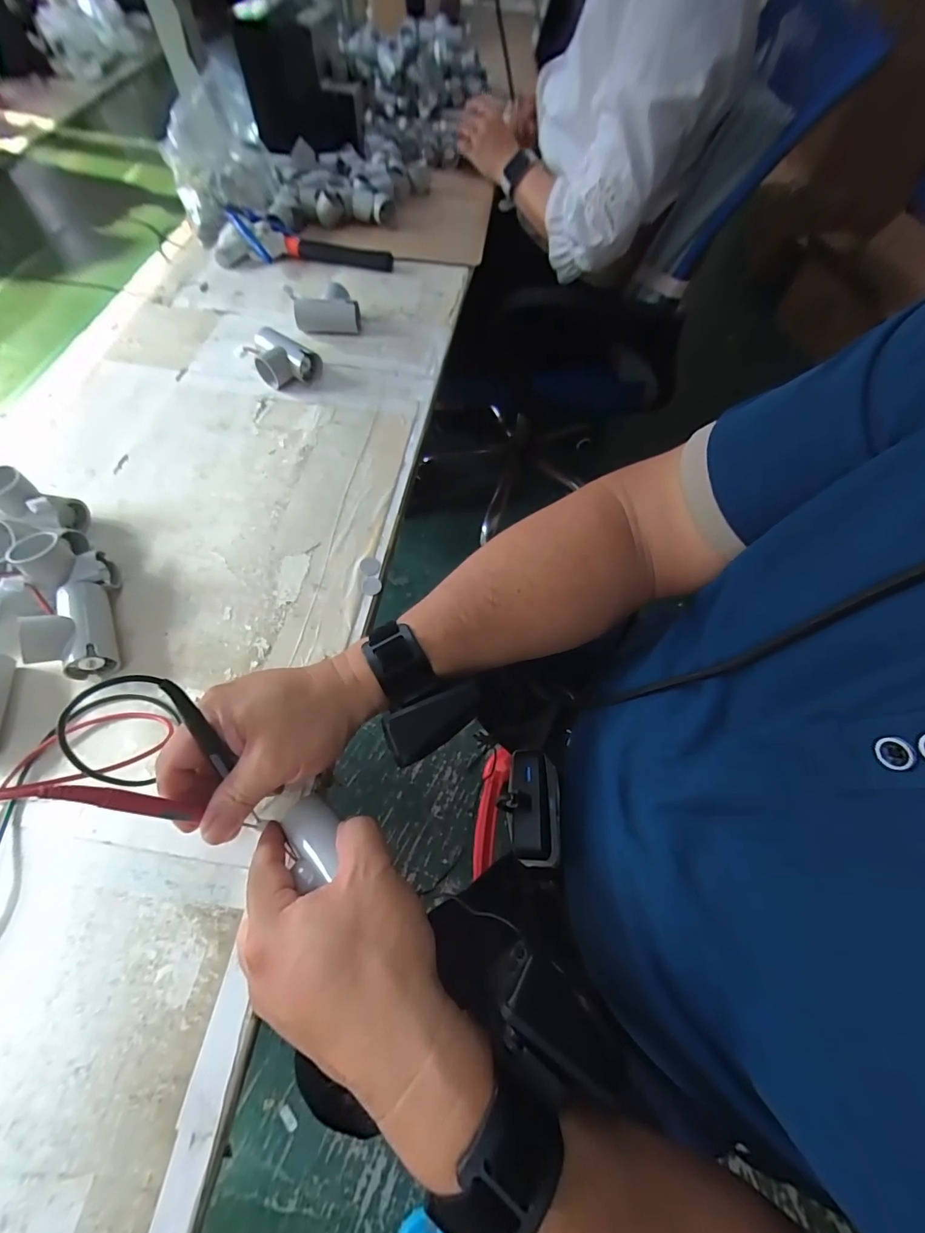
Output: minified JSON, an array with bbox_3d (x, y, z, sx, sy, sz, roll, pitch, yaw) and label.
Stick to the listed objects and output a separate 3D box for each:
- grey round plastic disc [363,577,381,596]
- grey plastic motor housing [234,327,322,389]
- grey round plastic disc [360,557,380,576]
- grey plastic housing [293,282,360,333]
[{"bbox_3d":[-0.081,-0.027,0.406,0.016,0.004,0.018,-18,64,-10],"label":"grey round plastic disc"},{"bbox_3d":[-0.210,-0.296,0.517,0.086,0.032,0.056,41,69,18],"label":"grey plastic motor housing"},{"bbox_3d":[-0.084,-0.046,0.413,0.018,0.004,0.019,0,63,-1],"label":"grey round plastic disc"},{"bbox_3d":[-0.165,-0.375,0.558,0.079,0.038,0.044,-2,63,-2],"label":"grey plastic housing"}]

